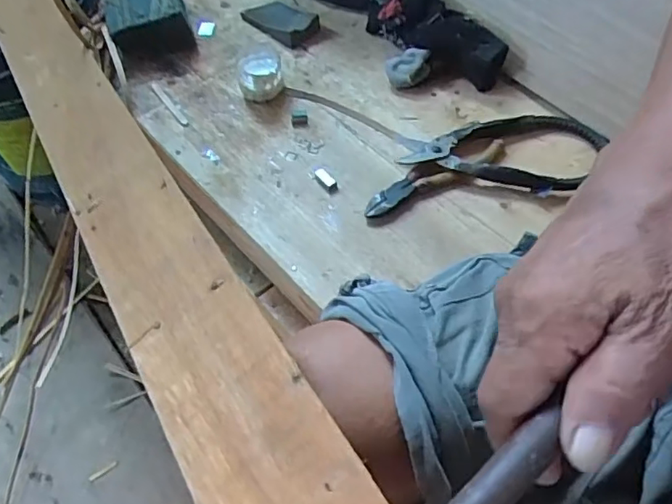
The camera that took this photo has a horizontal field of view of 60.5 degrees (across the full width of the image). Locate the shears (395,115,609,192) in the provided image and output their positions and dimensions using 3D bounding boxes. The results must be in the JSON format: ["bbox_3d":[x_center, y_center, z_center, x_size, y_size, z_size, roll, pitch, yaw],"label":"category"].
[{"bbox_3d":[0.175,-0.109,0.598,0.190,0.022,0.100,13,58,9],"label":"shears"}]

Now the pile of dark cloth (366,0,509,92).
[{"bbox_3d":[0.094,-0.252,0.663,0.111,0.055,0.191,-37,64,-21],"label":"pile of dark cloth"}]

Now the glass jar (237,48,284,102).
[{"bbox_3d":[-0.086,-0.199,0.653,0.050,0.043,0.055,-7,57,-4],"label":"glass jar"}]

